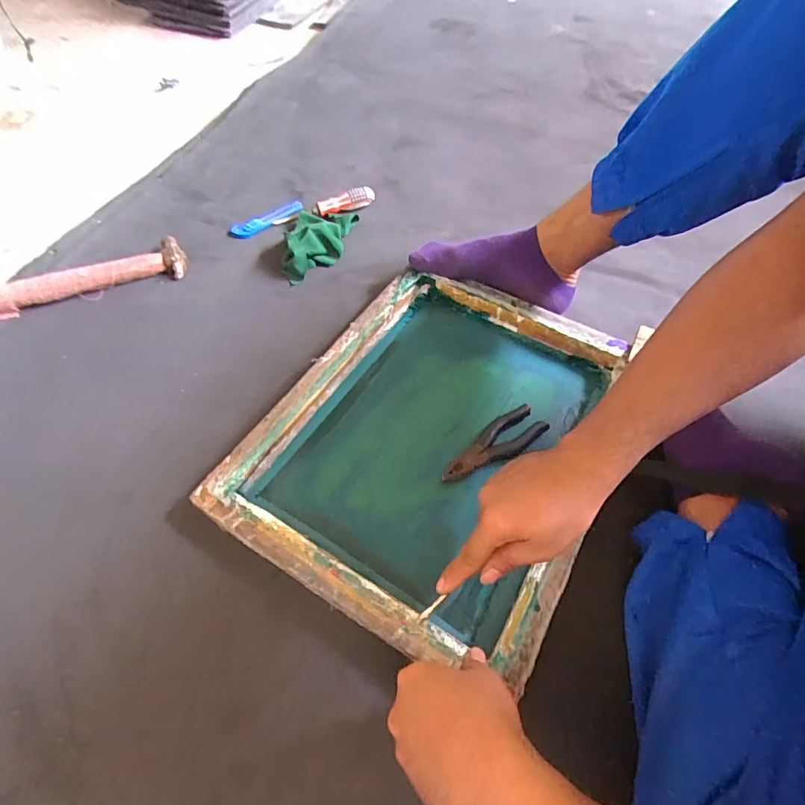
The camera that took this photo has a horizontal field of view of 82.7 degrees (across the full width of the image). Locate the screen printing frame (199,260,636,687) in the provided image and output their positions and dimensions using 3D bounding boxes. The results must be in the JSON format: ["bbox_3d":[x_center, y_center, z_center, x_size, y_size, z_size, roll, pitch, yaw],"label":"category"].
[{"bbox_3d":[0.046,0.032,0.541,0.352,0.046,0.443,28,59,16],"label":"screen printing frame"}]

